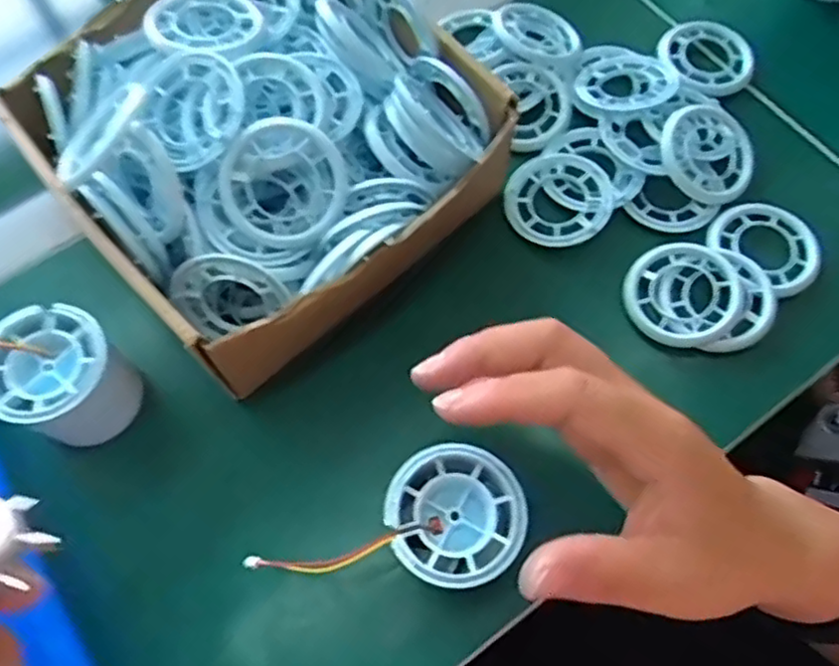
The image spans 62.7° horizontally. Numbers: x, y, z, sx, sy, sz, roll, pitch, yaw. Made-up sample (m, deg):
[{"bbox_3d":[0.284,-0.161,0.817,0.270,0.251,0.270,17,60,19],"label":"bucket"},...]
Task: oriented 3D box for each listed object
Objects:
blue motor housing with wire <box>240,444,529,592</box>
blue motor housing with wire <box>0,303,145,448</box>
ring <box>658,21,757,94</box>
[{"bbox_3d":[-0.009,0.074,0.284,0.102,0.019,0.053,3,65,2],"label":"blue motor housing with wire"},{"bbox_3d":[-0.179,0.016,0.323,0.072,0.084,0.053,21,67,10],"label":"blue motor housing with wire"},{"bbox_3d":[0.179,-0.170,0.428,0.058,0.010,0.056,0,65,0],"label":"ring"}]

